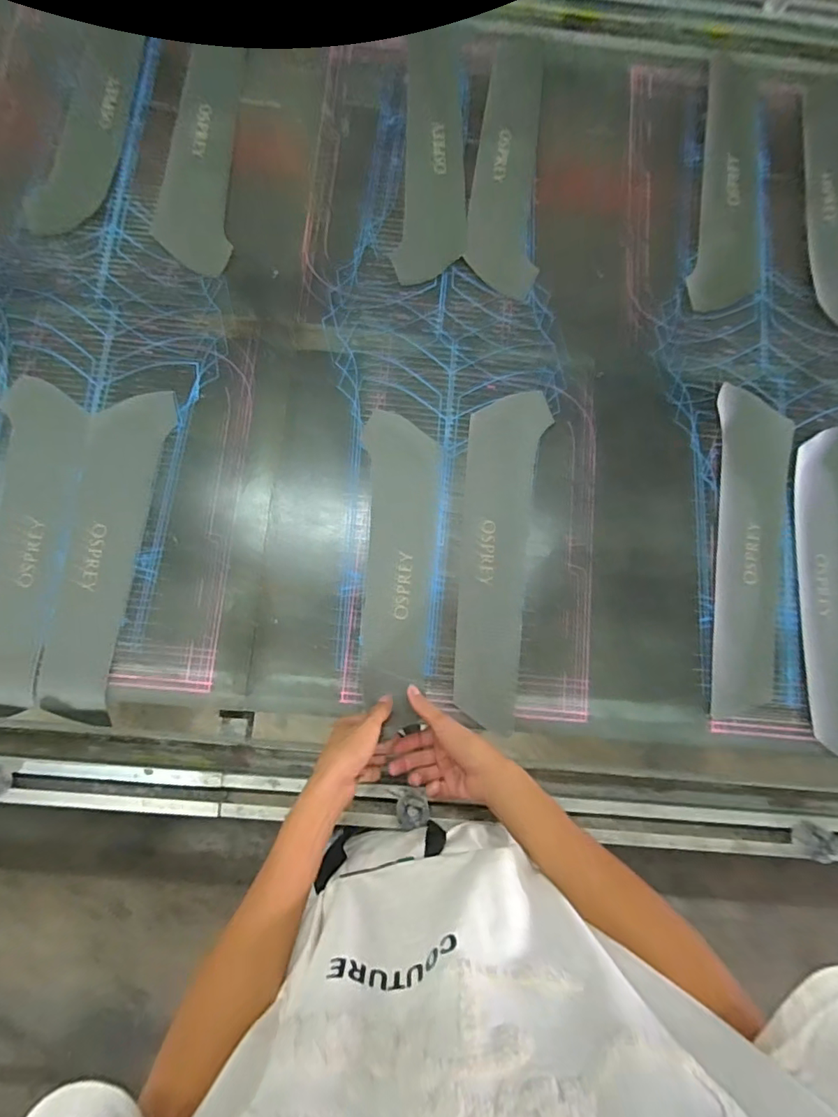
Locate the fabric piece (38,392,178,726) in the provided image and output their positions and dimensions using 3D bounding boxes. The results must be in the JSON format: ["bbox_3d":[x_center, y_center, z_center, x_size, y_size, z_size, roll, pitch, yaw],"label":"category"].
[{"bbox_3d":[-0.415,-0.015,0.649,0.108,0.006,0.428,7,80,0],"label":"fabric piece"}]

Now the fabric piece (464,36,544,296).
[{"bbox_3d":[0.134,-0.614,0.765,0.104,0.009,0.447,3,80,0],"label":"fabric piece"}]

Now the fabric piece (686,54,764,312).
[{"bbox_3d":[0.487,-0.581,0.764,0.105,0.016,0.430,9,80,1],"label":"fabric piece"}]

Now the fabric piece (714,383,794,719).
[{"bbox_3d":[0.461,-0.012,0.682,0.097,0.020,0.436,5,84,-3],"label":"fabric piece"}]

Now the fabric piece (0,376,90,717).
[{"bbox_3d":[-0.515,-0.026,0.652,0.108,0.008,0.434,2,80,-1],"label":"fabric piece"}]

